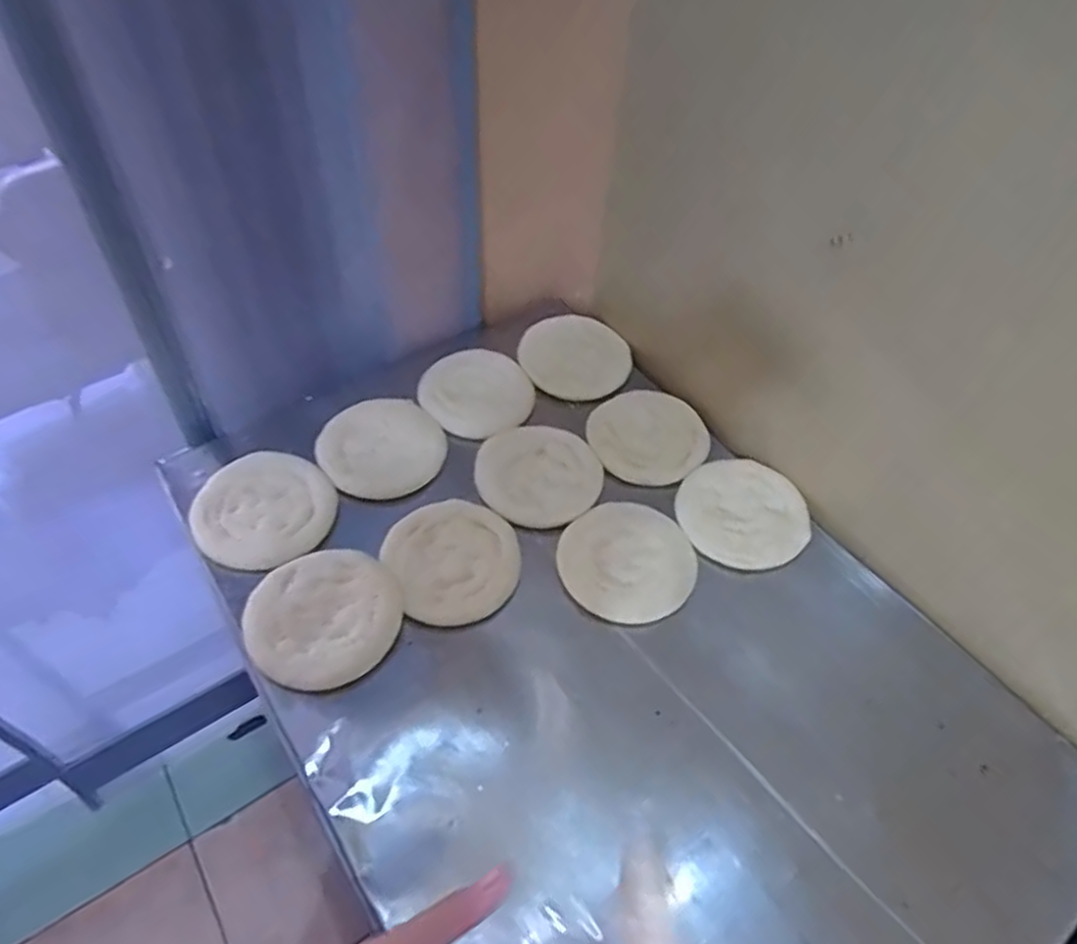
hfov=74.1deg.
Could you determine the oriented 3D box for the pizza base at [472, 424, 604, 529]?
[{"bbox_3d":[-0.001,-0.003,0.865,0.149,0.020,0.144,-14,52,-14],"label":"pizza base"}]

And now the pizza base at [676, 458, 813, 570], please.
[{"bbox_3d":[0.239,0.043,0.836,0.147,0.011,0.150,-5,51,-7],"label":"pizza base"}]

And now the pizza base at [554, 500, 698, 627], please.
[{"bbox_3d":[0.096,0.094,0.790,0.140,0.018,0.147,2,50,-2],"label":"pizza base"}]

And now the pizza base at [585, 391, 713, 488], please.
[{"bbox_3d":[0.140,-0.049,0.915,0.145,0.015,0.156,-2,50,-5],"label":"pizza base"}]

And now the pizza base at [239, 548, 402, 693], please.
[{"bbox_3d":[-0.218,0.143,0.727,0.148,0.014,0.148,2,55,-3],"label":"pizza base"}]

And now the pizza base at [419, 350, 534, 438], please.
[{"bbox_3d":[-0.083,-0.103,0.940,0.136,0.020,0.128,-36,86,-20],"label":"pizza base"}]

